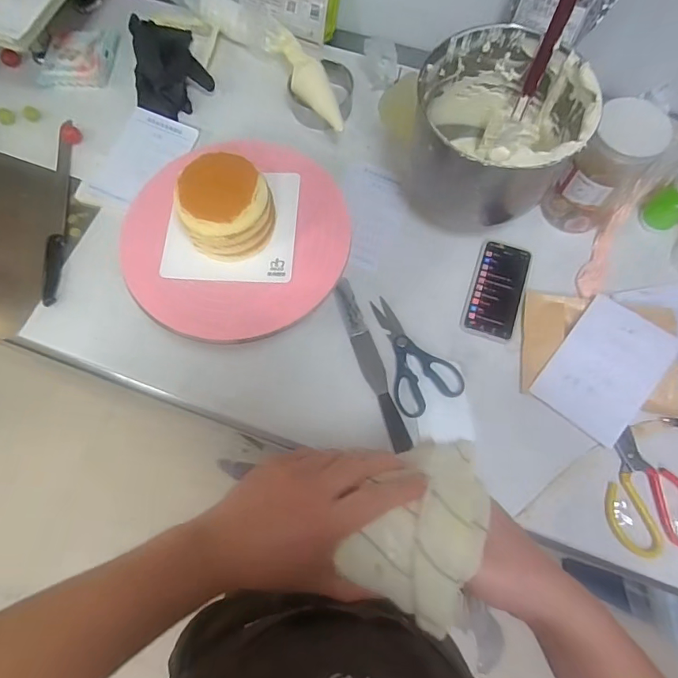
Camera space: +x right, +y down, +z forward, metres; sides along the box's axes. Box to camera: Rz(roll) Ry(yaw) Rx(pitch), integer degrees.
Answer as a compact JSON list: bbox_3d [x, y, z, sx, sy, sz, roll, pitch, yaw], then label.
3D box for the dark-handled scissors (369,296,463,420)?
[{"bbox_3d":[0.099,0.017,0.668,0.097,0.016,0.180,-25,73,-8],"label":"dark-handled scissors"}]

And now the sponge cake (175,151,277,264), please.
[{"bbox_3d":[-0.130,-0.151,0.534,0.094,0.080,0.104,16,72,6],"label":"sponge cake"}]

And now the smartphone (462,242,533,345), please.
[{"bbox_3d":[0.244,-0.077,0.696,0.081,0.006,0.166,18,73,6],"label":"smartphone"}]

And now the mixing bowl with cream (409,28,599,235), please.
[{"bbox_3d":[0.216,-0.285,0.655,0.216,0.194,0.202,0,72,1],"label":"mixing bowl with cream"}]

